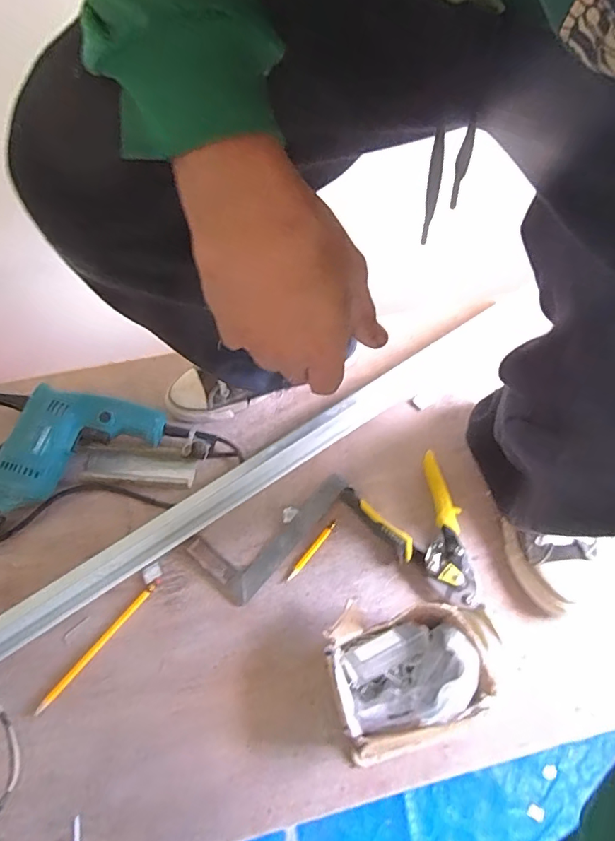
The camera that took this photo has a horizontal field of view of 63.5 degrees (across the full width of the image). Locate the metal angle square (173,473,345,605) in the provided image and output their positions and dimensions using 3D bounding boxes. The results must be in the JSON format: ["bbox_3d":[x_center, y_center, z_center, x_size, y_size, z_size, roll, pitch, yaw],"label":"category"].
[{"bbox_3d":[-0.053,0.124,0.628,0.105,0.007,0.205,37,64,19],"label":"metal angle square"}]

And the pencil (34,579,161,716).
[{"bbox_3d":[-0.228,0.245,0.550,0.012,0.004,0.168,33,63,17],"label":"pencil"}]

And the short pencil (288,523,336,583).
[{"bbox_3d":[0.005,0.159,0.607,0.009,0.004,0.089,34,63,18],"label":"short pencil"}]

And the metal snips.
[{"bbox_3d":[0.143,0.140,0.609,0.128,0.032,0.189,-19,61,-13],"label":"metal snips"}]

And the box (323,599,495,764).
[{"bbox_3d":[0.096,0.248,0.499,0.154,0.100,0.125,-13,60,-9],"label":"box"}]

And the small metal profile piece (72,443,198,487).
[{"bbox_3d":[-0.228,0.057,0.661,0.156,0.018,0.053,6,58,2],"label":"small metal profile piece"}]

